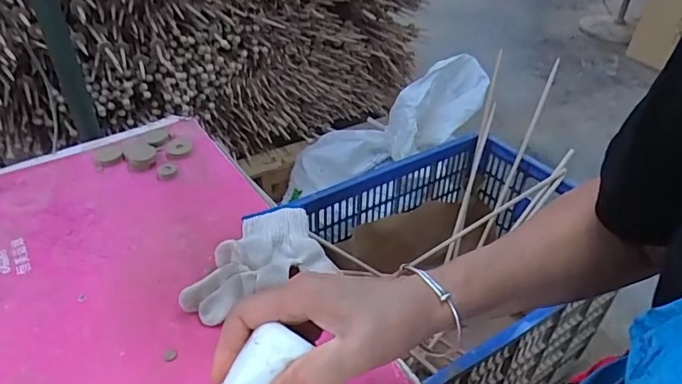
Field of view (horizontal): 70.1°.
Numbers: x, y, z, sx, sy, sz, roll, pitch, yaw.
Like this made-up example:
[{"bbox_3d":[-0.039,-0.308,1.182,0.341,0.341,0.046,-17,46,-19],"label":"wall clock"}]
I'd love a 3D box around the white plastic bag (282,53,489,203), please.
[{"bbox_3d":[0.119,-0.189,1.433,0.660,0.184,0.219,-28,37,14],"label":"white plastic bag"}]

